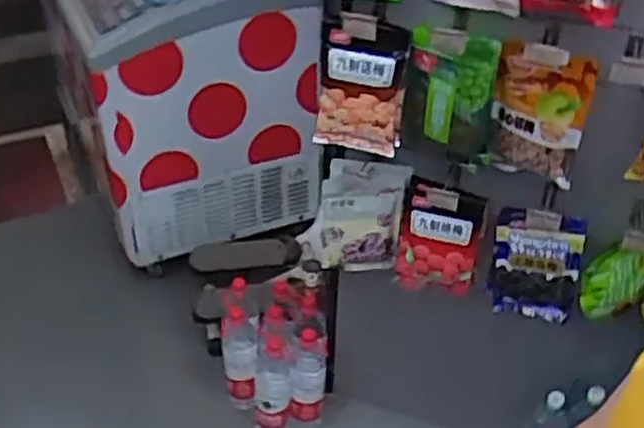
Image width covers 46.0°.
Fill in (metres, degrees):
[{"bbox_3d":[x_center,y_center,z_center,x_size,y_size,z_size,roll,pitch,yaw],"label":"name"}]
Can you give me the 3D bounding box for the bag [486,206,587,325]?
[{"bbox_3d":[0.401,0.097,1.436,0.164,0.237,0.032,21,41,23],"label":"bag"}]

